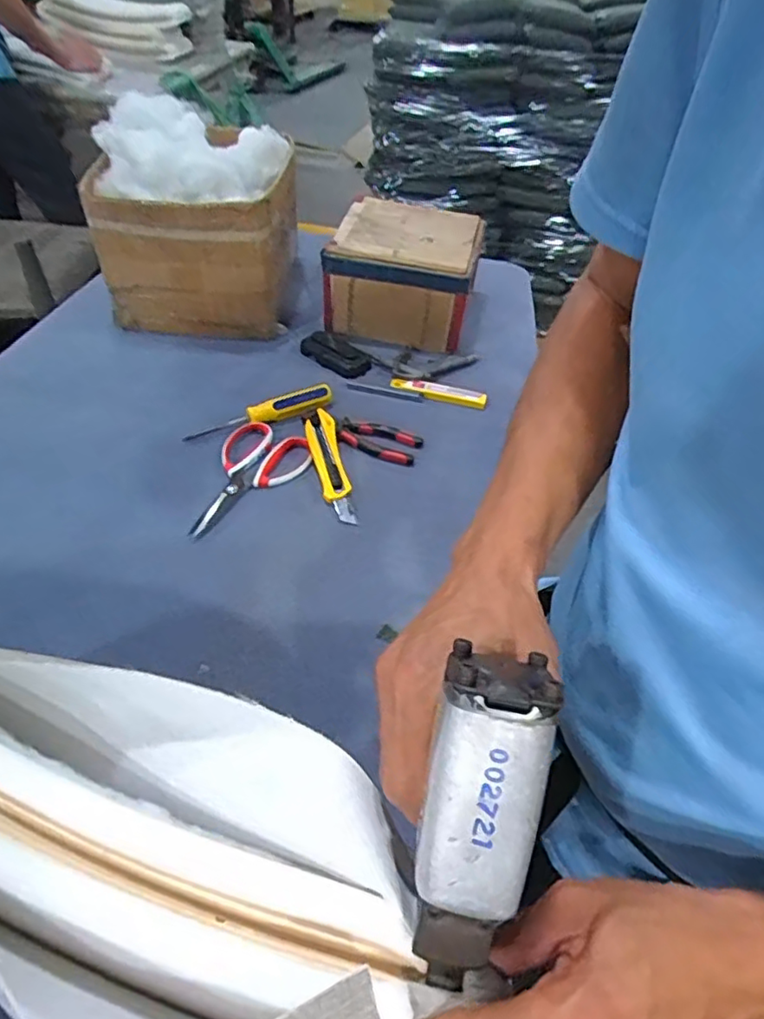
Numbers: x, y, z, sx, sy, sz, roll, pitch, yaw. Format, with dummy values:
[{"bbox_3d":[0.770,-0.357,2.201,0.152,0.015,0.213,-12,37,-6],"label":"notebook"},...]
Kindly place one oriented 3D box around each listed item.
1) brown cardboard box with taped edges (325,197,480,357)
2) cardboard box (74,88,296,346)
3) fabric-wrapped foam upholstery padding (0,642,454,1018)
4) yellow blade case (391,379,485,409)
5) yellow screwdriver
[{"bbox_3d":[0.035,-0.359,0.940,0.207,0.136,0.245,10,46,5],"label":"brown cardboard box with taped edges"},{"bbox_3d":[-0.271,-0.428,0.904,0.266,0.242,0.230,0,45,-5],"label":"cardboard box"},{"bbox_3d":[-0.147,0.123,0.270,0.350,0.060,0.135,21,49,10],"label":"fabric-wrapped foam upholstery padding"},{"bbox_3d":[0.080,-0.165,0.843,0.133,0.008,0.029,8,45,3],"label":"yellow blade case"},{"bbox_3d":[-0.155,-0.124,0.777,0.190,0.030,0.026,-19,50,-22],"label":"yellow screwdriver"}]

